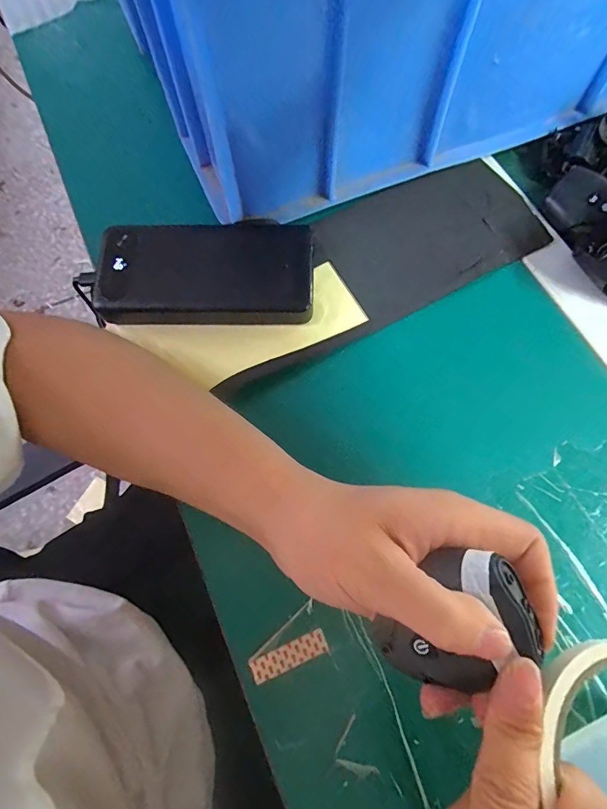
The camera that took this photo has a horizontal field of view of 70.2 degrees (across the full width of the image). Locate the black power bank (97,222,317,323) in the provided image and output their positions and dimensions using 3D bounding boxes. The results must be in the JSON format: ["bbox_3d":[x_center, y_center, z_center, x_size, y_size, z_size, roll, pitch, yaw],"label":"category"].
[{"bbox_3d":[-0.071,-0.096,0.315,0.153,0.024,0.077,2,70,2],"label":"black power bank"}]

